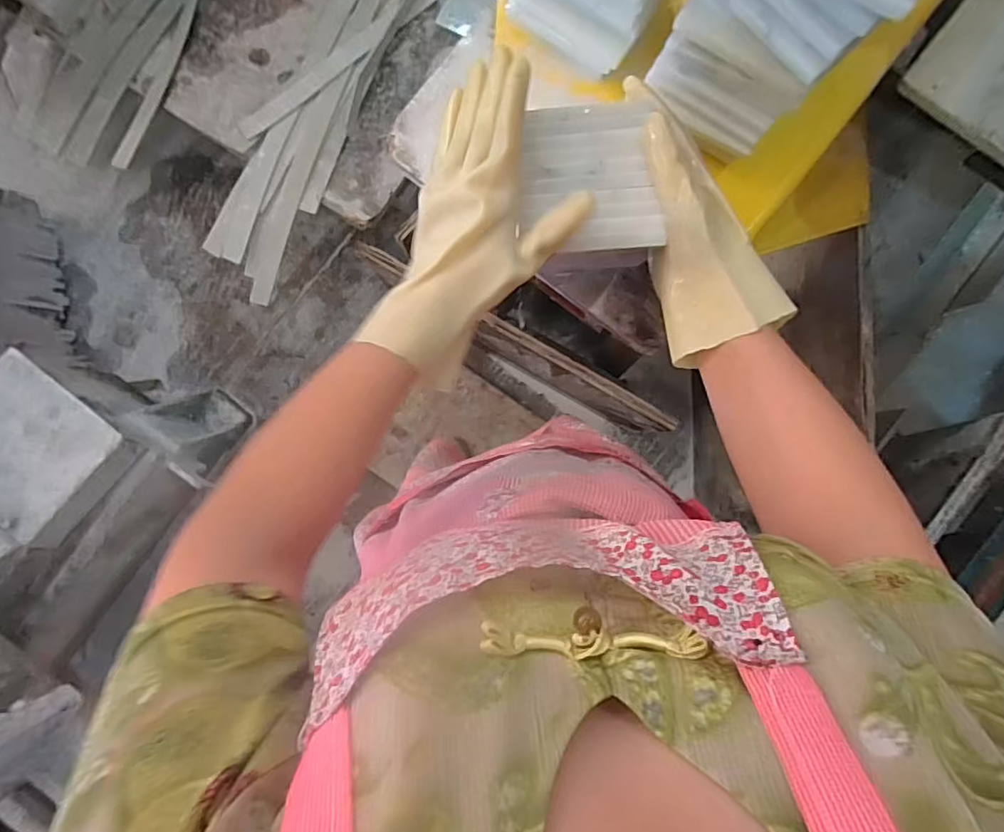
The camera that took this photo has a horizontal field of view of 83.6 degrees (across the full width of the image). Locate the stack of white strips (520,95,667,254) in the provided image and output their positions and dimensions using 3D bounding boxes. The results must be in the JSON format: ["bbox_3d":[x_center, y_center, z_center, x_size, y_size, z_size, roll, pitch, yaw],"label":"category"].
[{"bbox_3d":[0.059,-0.162,0.384,0.088,0.013,0.098,-4,87,1],"label":"stack of white strips"}]

